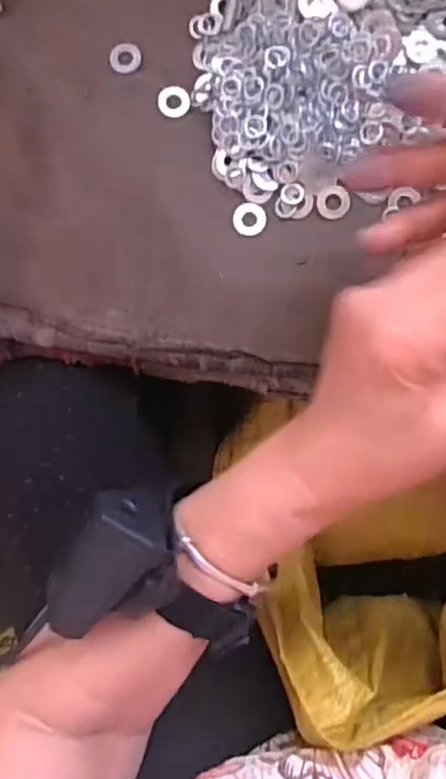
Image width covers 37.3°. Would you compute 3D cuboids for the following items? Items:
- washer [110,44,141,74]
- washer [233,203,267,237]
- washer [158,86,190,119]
[{"bbox_3d":[-0.052,-0.178,0.354,0.016,0.004,0.015,0,90,8],"label":"washer"},{"bbox_3d":[0.014,-0.090,0.349,0.017,0.004,0.017,0,90,8],"label":"washer"},{"bbox_3d":[-0.026,-0.154,0.353,0.017,0.004,0.017,0,91,-4],"label":"washer"}]

